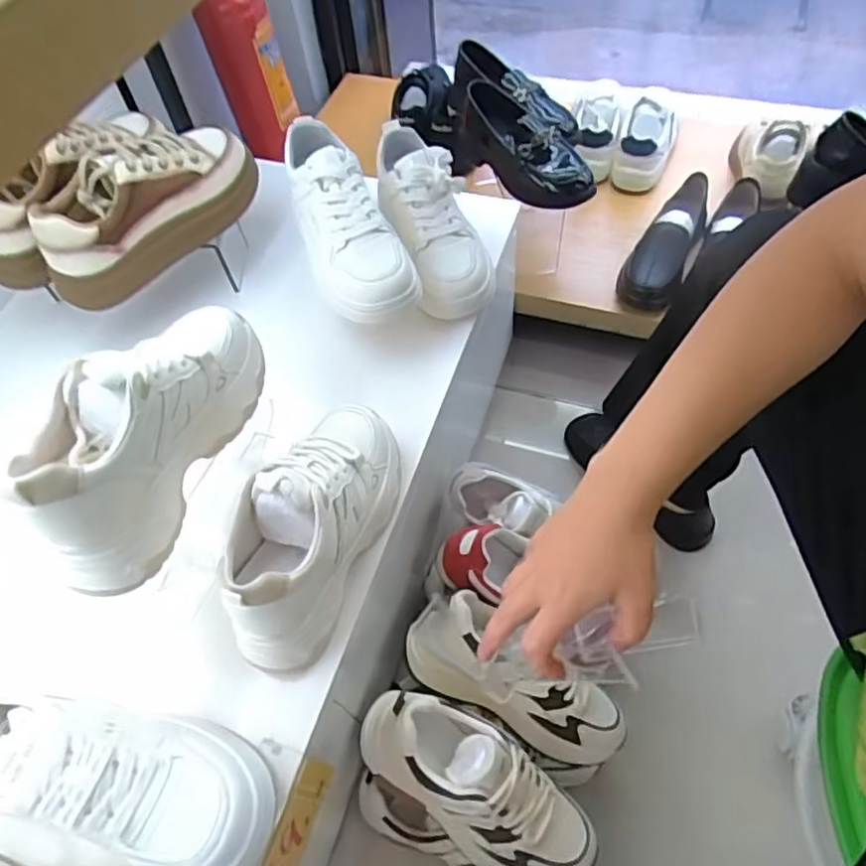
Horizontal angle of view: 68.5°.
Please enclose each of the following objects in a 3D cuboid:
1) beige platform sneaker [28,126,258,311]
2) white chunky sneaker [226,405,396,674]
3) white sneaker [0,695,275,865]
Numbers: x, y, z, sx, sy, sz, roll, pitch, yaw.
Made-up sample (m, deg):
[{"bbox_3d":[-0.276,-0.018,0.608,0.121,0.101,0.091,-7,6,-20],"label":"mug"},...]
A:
[{"bbox_3d":[-0.297,-0.244,0.658,0.252,0.103,0.102,-40,63,-20],"label":"beige platform sneaker"},{"bbox_3d":[-0.096,0.066,0.520,0.081,0.112,0.234,18,60,15],"label":"white chunky sneaker"},{"bbox_3d":[-0.218,0.231,0.434,0.226,0.096,0.097,19,60,0],"label":"white sneaker"}]

